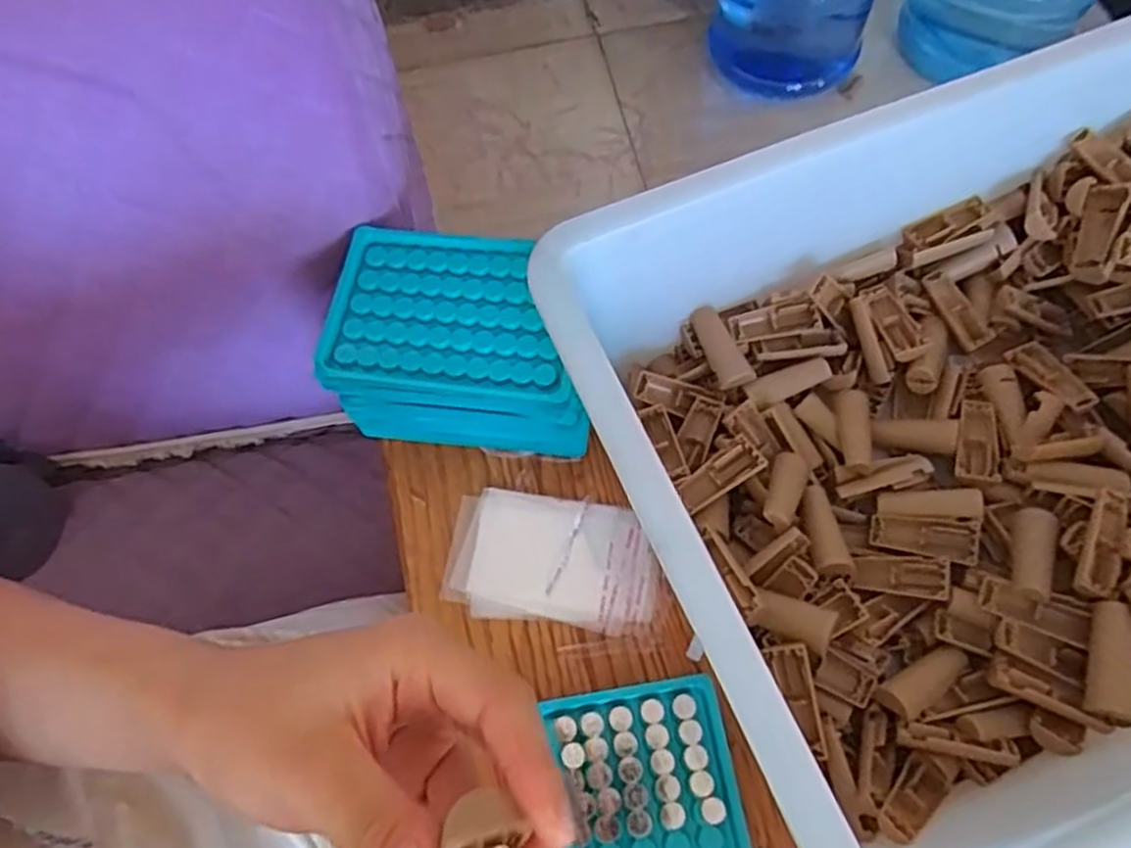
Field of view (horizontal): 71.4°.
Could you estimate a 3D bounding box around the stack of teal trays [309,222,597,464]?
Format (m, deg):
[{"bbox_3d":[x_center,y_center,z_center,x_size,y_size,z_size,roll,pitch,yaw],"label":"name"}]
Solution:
[{"bbox_3d":[-0.056,-0.046,0.444,0.137,0.063,0.099,5,67,4],"label":"stack of teal trays"}]

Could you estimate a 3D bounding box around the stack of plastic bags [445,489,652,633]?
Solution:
[{"bbox_3d":[-0.007,0.075,0.434,0.112,0.004,0.070,6,67,5],"label":"stack of plastic bags"}]

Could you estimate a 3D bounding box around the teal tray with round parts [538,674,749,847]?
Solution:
[{"bbox_3d":[0.037,0.194,0.369,0.092,0.012,0.132,-9,66,-2],"label":"teal tray with round parts"}]

